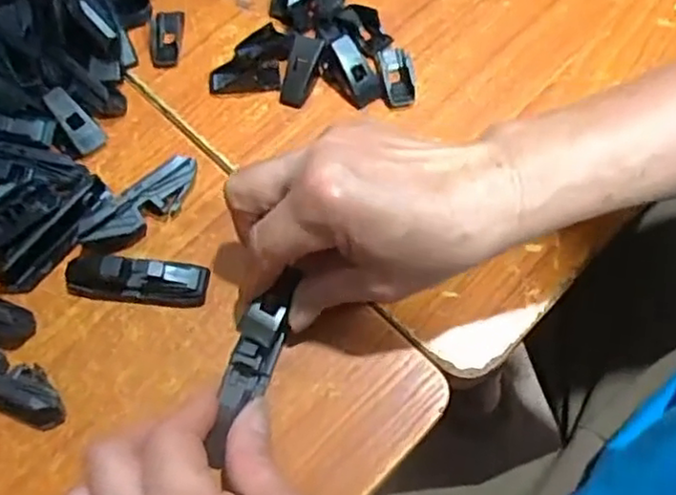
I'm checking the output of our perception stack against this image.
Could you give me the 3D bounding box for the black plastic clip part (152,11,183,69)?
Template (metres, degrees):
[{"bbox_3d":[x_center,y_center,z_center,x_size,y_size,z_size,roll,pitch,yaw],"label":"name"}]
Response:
[{"bbox_3d":[-0.107,-0.130,0.414,0.018,0.005,0.040,1,66,2],"label":"black plastic clip part"}]

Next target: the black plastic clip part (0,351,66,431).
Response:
[{"bbox_3d":[-0.168,0.067,0.330,0.073,0.021,0.026,20,68,10],"label":"black plastic clip part"}]

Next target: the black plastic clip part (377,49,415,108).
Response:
[{"bbox_3d":[0.035,-0.103,0.394,0.018,0.007,0.040,-8,66,-2],"label":"black plastic clip part"}]

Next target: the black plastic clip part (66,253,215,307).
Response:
[{"bbox_3d":[-0.105,0.015,0.346,0.075,0.022,0.023,4,67,3],"label":"black plastic clip part"}]

